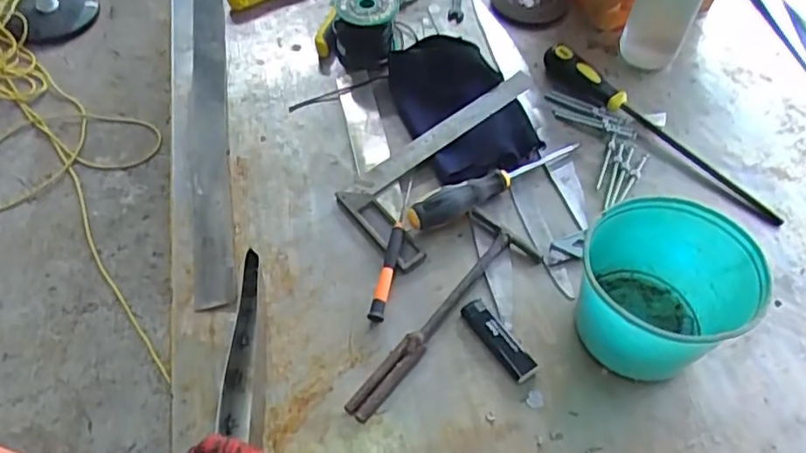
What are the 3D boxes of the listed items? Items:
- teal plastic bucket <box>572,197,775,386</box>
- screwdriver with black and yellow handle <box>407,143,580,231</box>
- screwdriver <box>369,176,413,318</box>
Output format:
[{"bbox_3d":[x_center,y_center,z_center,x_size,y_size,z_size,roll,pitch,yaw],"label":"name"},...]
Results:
[{"bbox_3d":[0.208,0.059,0.530,0.123,0.105,0.121,-1,56,1],"label":"teal plastic bucket"},{"bbox_3d":[0.095,-0.045,0.640,0.201,0.032,0.022,-26,59,-15],"label":"screwdriver with black and yellow handle"},{"bbox_3d":[-0.009,0.019,0.604,0.013,0.021,0.148,10,56,8],"label":"screwdriver"}]

